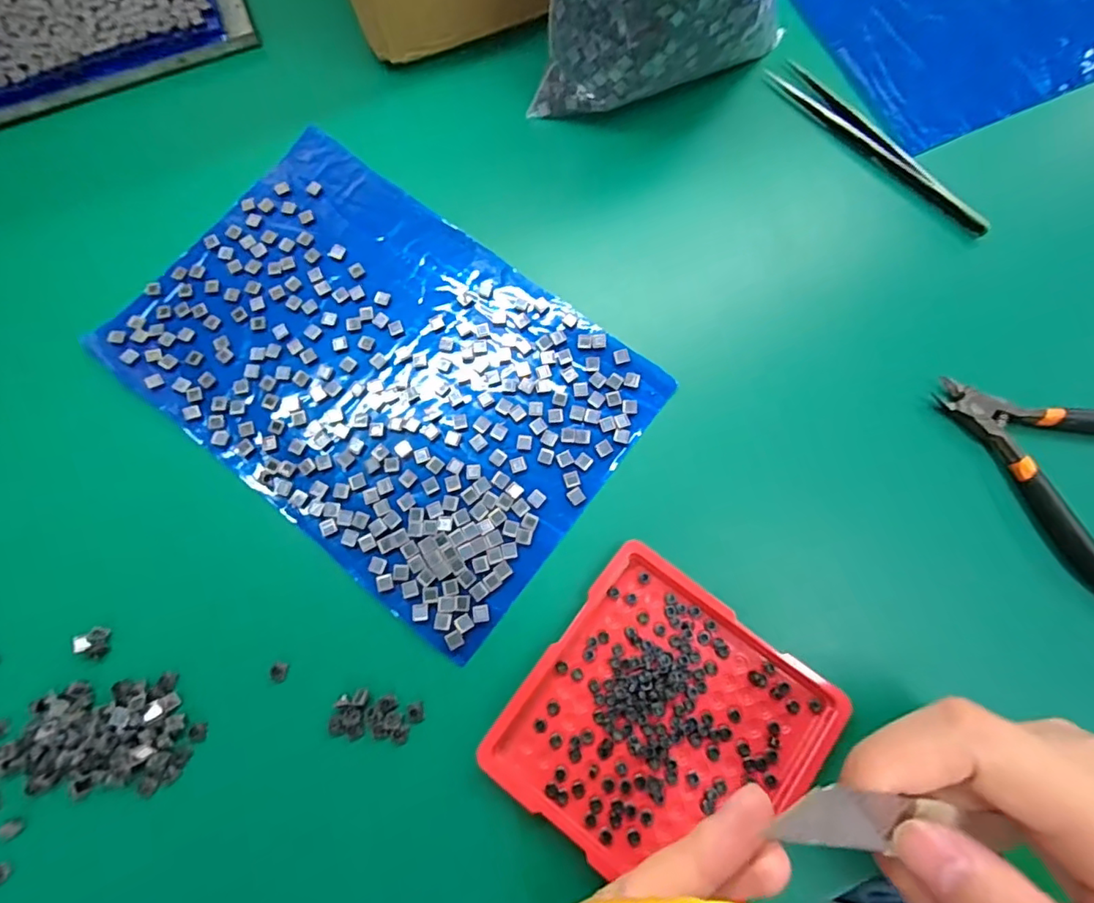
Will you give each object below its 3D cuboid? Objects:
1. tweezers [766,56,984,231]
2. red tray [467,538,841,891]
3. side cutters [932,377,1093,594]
[{"bbox_3d":[0.163,-0.152,0.271,0.017,0.009,0.130,-36,78,-9],"label":"tweezers"},{"bbox_3d":[0.043,0.102,0.203,0.099,0.008,0.098,37,78,9],"label":"red tray"},{"bbox_3d":[0.212,0.009,0.223,0.106,0.013,0.078,30,77,8],"label":"side cutters"}]

